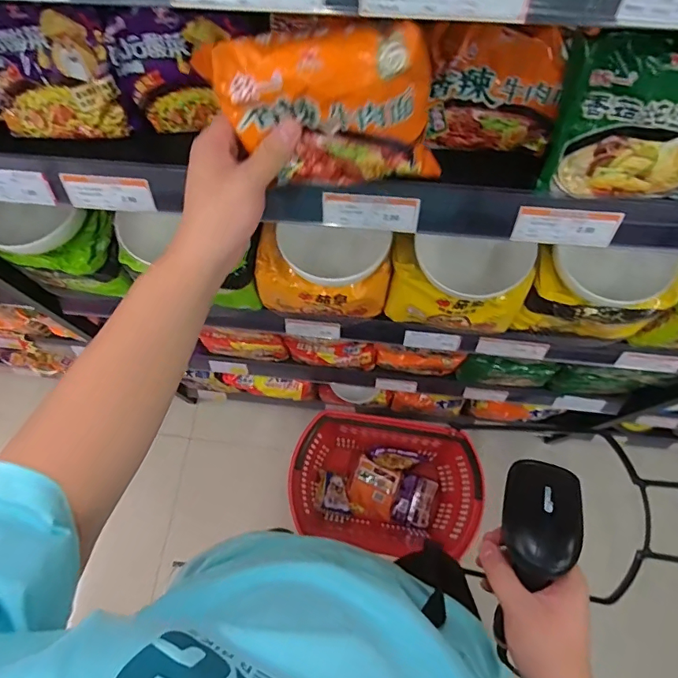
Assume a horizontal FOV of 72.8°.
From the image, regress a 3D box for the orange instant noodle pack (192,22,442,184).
[{"bbox_3d":[-0.009,-0.167,0.343,0.164,0.122,0.029,4,70,4],"label":"orange instant noodle pack"}]

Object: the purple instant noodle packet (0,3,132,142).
[{"bbox_3d":[-0.283,-0.257,0.450,0.133,0.121,0.040,-1,46,1],"label":"purple instant noodle packet"}]

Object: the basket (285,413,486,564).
[{"bbox_3d":[0.111,0.394,1.284,0.438,0.320,0.302,7,70,5],"label":"basket"}]

